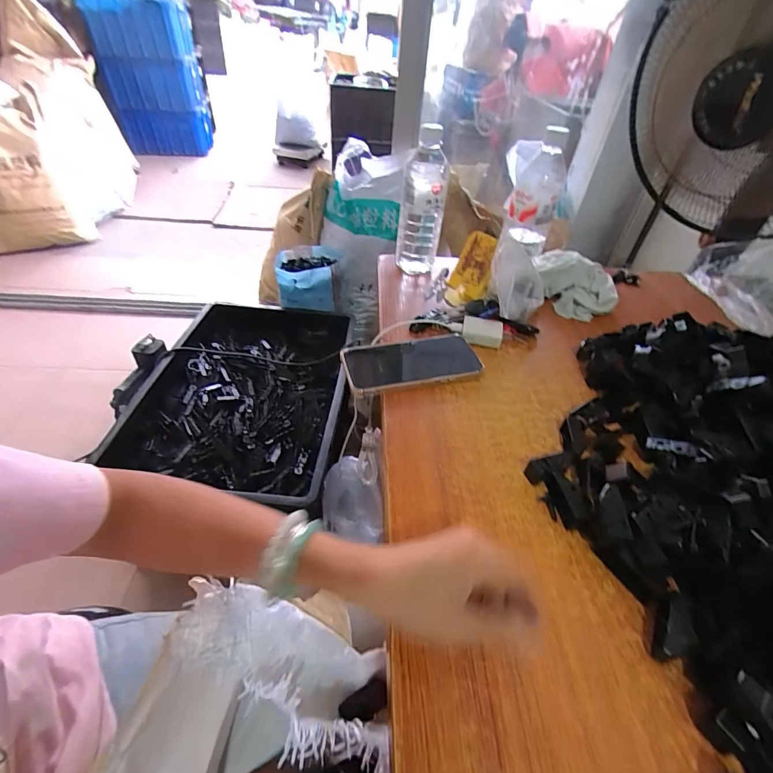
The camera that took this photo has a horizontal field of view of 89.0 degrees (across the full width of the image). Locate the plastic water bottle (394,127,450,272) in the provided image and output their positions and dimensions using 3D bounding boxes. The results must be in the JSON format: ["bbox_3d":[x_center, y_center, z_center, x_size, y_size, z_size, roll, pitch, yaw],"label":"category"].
[{"bbox_3d":[0.055,-0.281,0.627,0.070,0.216,0.055,1,42,-3],"label":"plastic water bottle"}]

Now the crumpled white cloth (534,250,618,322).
[{"bbox_3d":[0.297,-0.174,0.638,0.093,0.057,0.146,-12,45,-18],"label":"crumpled white cloth"}]

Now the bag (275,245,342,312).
[{"bbox_3d":[-0.223,-0.318,1.144,0.180,0.110,0.183,3,42,-1],"label":"bag"}]

